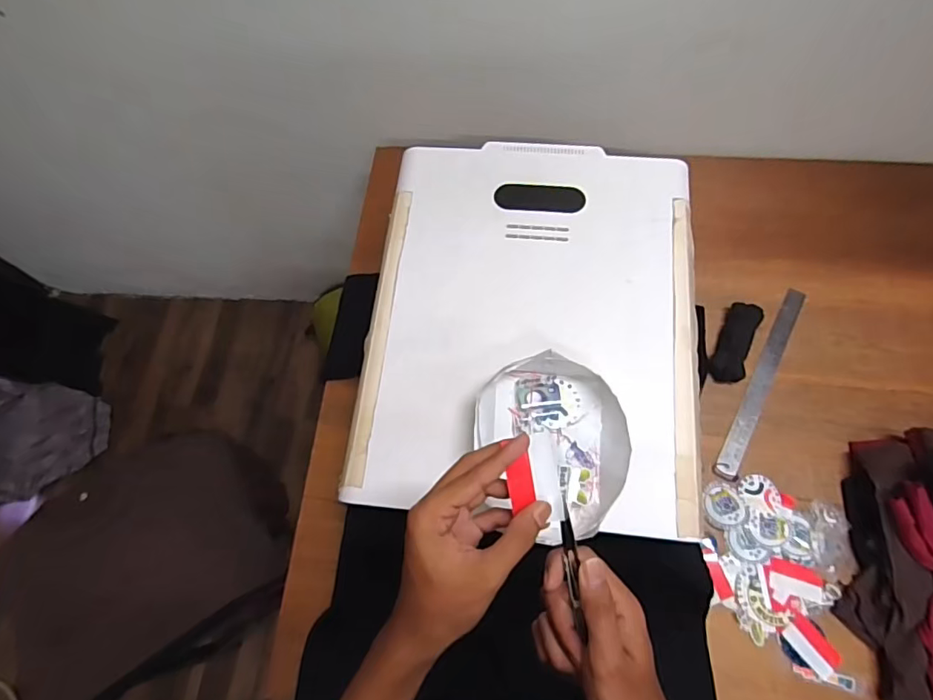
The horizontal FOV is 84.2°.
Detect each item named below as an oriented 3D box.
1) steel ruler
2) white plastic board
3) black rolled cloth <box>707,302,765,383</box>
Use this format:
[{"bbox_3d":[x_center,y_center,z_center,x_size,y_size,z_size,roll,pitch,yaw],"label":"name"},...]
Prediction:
[{"bbox_3d":[0.440,0.042,0.766,0.029,0.009,0.315,29,73,6],"label":"steel ruler"},{"bbox_3d":[0.082,-0.051,0.647,0.399,0.040,0.504,6,69,2],"label":"white plastic board"},{"bbox_3d":[0.404,-0.011,0.775,0.044,0.026,0.124,23,71,11],"label":"black rolled cloth"}]

